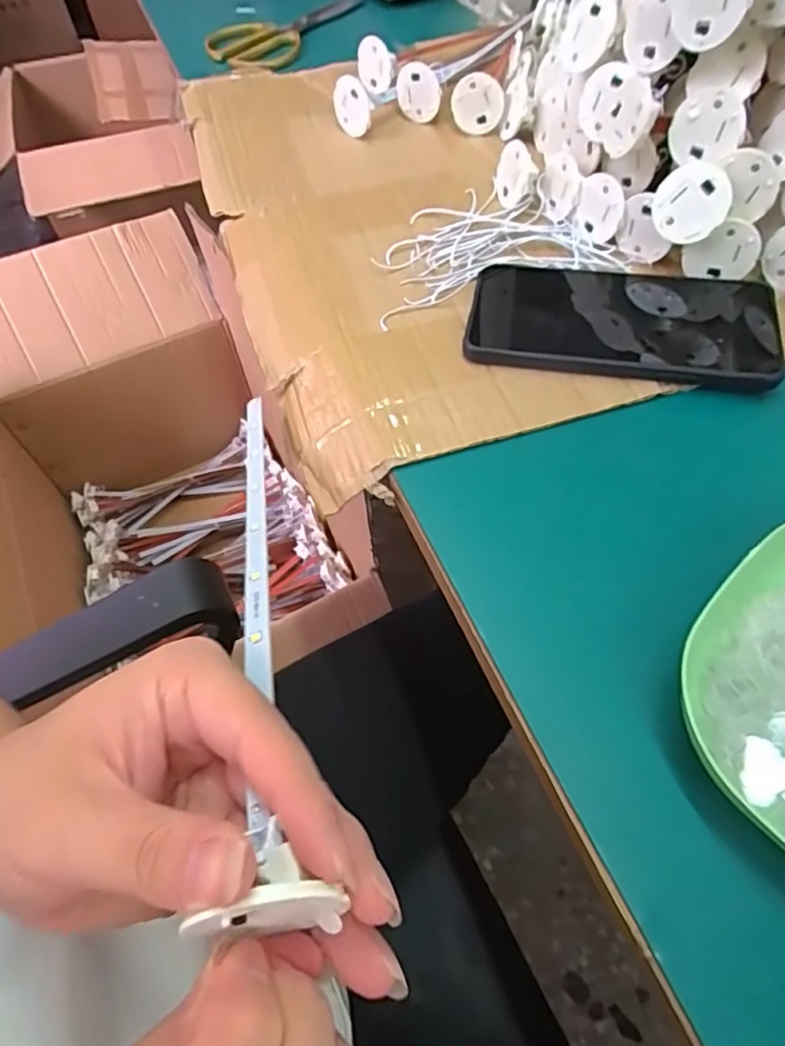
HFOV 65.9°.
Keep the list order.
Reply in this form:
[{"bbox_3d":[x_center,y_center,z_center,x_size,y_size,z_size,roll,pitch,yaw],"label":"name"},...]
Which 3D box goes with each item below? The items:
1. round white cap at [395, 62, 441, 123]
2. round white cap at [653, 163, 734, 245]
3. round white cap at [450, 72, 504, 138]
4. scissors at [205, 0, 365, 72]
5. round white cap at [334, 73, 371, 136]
[{"bbox_3d":[0.020,-0.336,0.472,0.038,0.036,0.012,38,66,23],"label":"round white cap"},{"bbox_3d":[0.165,-0.176,0.334,0.038,0.038,0.004,25,35,23],"label":"round white cap"},{"bbox_3d":[0.064,-0.314,0.455,0.038,0.036,0.008,9,45,8],"label":"round white cap"},{"bbox_3d":[-0.098,-0.483,0.601,0.172,0.019,0.077,-24,59,-13],"label":"scissors"},{"bbox_3d":[-0.032,-0.319,0.464,0.029,0.039,0.005,24,61,17],"label":"round white cap"}]

